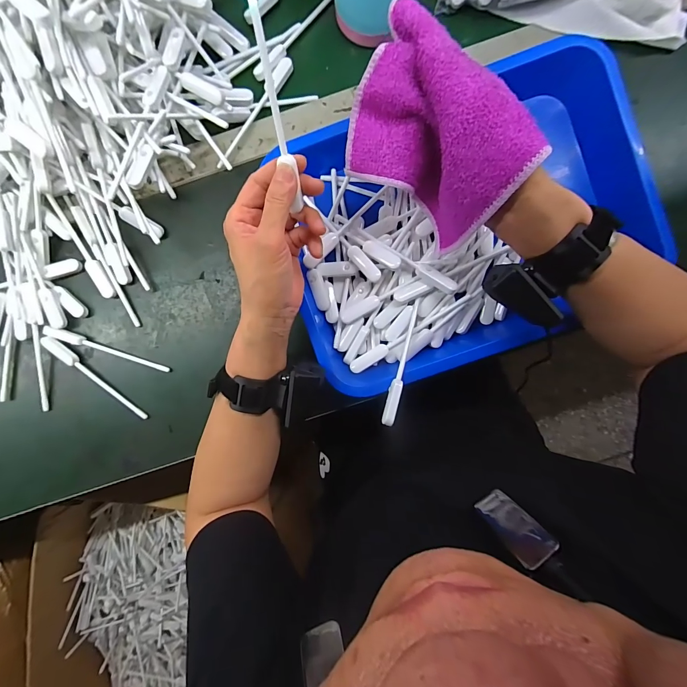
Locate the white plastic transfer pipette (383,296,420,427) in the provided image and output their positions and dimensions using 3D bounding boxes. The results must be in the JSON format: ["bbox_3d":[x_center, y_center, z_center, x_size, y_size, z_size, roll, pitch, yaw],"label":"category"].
[{"bbox_3d":[0.061,0.016,0.348,0.011,0.012,0.133,17,74,1],"label":"white plastic transfer pipette"}]

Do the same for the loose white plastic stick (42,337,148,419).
[{"bbox_3d":[-0.285,0.041,0.395,0.140,0.013,0.015,41,91,0],"label":"loose white plastic stick"}]

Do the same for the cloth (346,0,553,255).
[{"bbox_3d":[0.071,-0.163,0.286,0.147,0.097,0.097,39,91,0],"label":"cloth"}]

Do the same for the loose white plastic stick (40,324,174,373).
[{"bbox_3d":[-0.270,0.007,0.394,0.139,0.016,0.012,18,91,1],"label":"loose white plastic stick"}]

